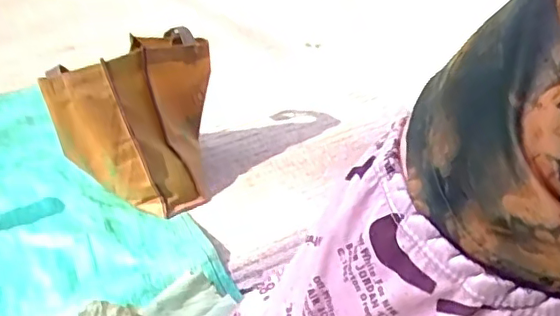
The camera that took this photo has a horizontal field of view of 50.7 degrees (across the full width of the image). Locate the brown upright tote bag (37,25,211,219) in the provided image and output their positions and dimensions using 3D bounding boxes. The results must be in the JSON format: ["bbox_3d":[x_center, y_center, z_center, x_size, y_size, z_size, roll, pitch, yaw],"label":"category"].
[{"bbox_3d":[-0.239,-0.055,1.042,0.279,0.265,0.175,-18,32,-28],"label":"brown upright tote bag"}]

